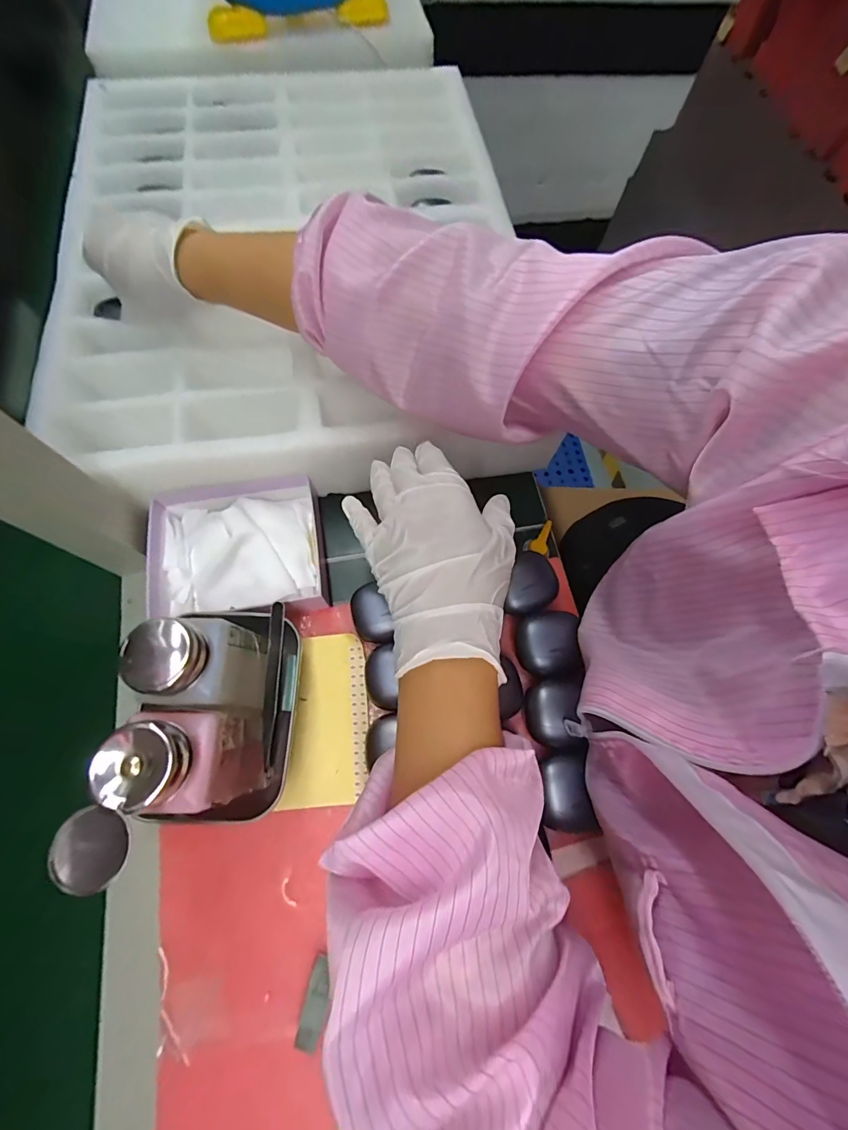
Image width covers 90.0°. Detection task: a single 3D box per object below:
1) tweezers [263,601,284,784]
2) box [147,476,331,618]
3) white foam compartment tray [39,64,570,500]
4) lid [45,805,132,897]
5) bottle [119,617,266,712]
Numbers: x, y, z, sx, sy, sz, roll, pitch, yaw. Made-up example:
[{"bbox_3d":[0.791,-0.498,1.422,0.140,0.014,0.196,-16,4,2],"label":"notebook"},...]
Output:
[{"bbox_3d":[-0.110,0.092,0.307,0.009,0.012,0.127,3,86,0],"label":"tweezers"},{"bbox_3d":[-0.155,-0.007,0.362,0.136,0.040,0.115,-8,70,-4],"label":"box"},{"bbox_3d":[-0.138,-0.316,0.433,0.420,0.057,0.528,-2,70,-2],"label":"white foam compartment tray"},{"bbox_3d":[-0.146,0.124,0.184,0.032,0.004,0.032,-13,70,-6],"label":"lid"},{"bbox_3d":[-0.133,0.063,0.267,0.046,0.105,0.049,2,69,-1],"label":"bottle"}]

